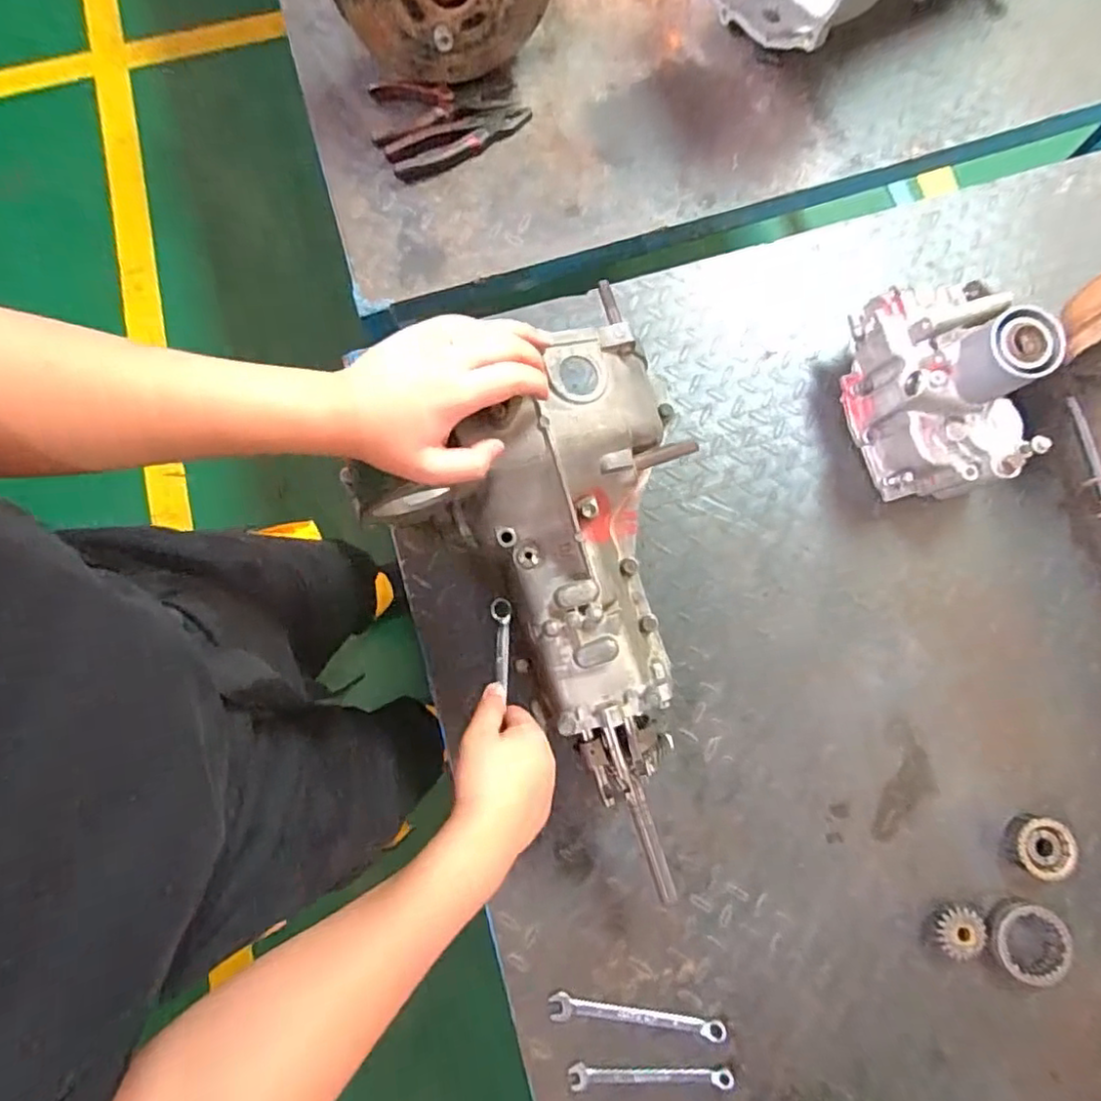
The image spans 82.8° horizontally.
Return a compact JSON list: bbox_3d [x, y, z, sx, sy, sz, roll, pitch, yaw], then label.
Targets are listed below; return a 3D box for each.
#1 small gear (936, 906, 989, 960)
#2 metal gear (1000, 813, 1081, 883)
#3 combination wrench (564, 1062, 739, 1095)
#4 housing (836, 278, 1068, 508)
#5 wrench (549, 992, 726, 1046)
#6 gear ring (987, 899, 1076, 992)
[{"bbox_3d":[0.408,0.379,0.620,0.048,0.018,0.046,0,79,1],"label":"small gear"},{"bbox_3d":[0.495,0.299,0.632,0.061,0.021,0.058,0,79,1],"label":"metal gear"},{"bbox_3d":[0.097,0.511,0.604,0.155,0.008,0.021,-2,79,1],"label":"combination wrench"},{"bbox_3d":[0.405,-0.175,0.640,0.128,0.187,0.221,-15,79,-1],"label":"housing"},{"bbox_3d":[0.085,0.461,0.614,0.171,0.008,0.023,7,80,3],"label":"wrench"},{"bbox_3d":[0.476,0.388,0.614,0.085,0.015,0.077,4,79,2],"label":"gear ring"}]

